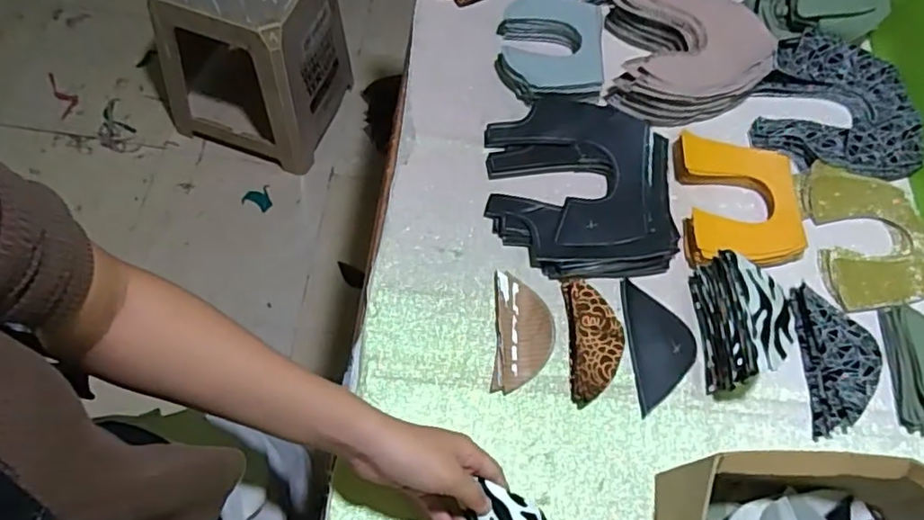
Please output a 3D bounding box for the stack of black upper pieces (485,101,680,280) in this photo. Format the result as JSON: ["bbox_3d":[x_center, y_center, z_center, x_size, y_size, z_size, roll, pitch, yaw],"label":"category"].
[{"bbox_3d":[0.125,-0.080,0.658,0.189,0.032,0.201,3,64,-6],"label":"stack of black upper pieces"}]

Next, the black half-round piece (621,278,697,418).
[{"bbox_3d":[0.194,0.079,0.601,0.063,0.012,0.128,3,64,-6],"label":"black half-round piece"}]

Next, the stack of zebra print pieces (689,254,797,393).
[{"bbox_3d":[0.264,0.055,0.578,0.055,0.065,0.122,3,63,-6],"label":"stack of zebra print pieces"}]

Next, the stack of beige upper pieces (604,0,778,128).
[{"bbox_3d":[0.270,-0.248,0.741,0.183,0.058,0.178,5,64,-5],"label":"stack of beige upper pieces"}]

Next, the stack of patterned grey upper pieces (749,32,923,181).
[{"bbox_3d":[0.444,-0.181,0.744,0.189,0.043,0.183,5,64,-5],"label":"stack of patterned grey upper pieces"}]

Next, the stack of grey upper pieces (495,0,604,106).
[{"bbox_3d":[0.106,-0.256,0.739,0.122,0.026,0.165,9,64,-3],"label":"stack of grey upper pieces"}]

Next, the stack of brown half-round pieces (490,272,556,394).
[{"bbox_3d":[0.059,0.068,0.588,0.057,0.014,0.113,6,64,-5],"label":"stack of brown half-round pieces"}]

